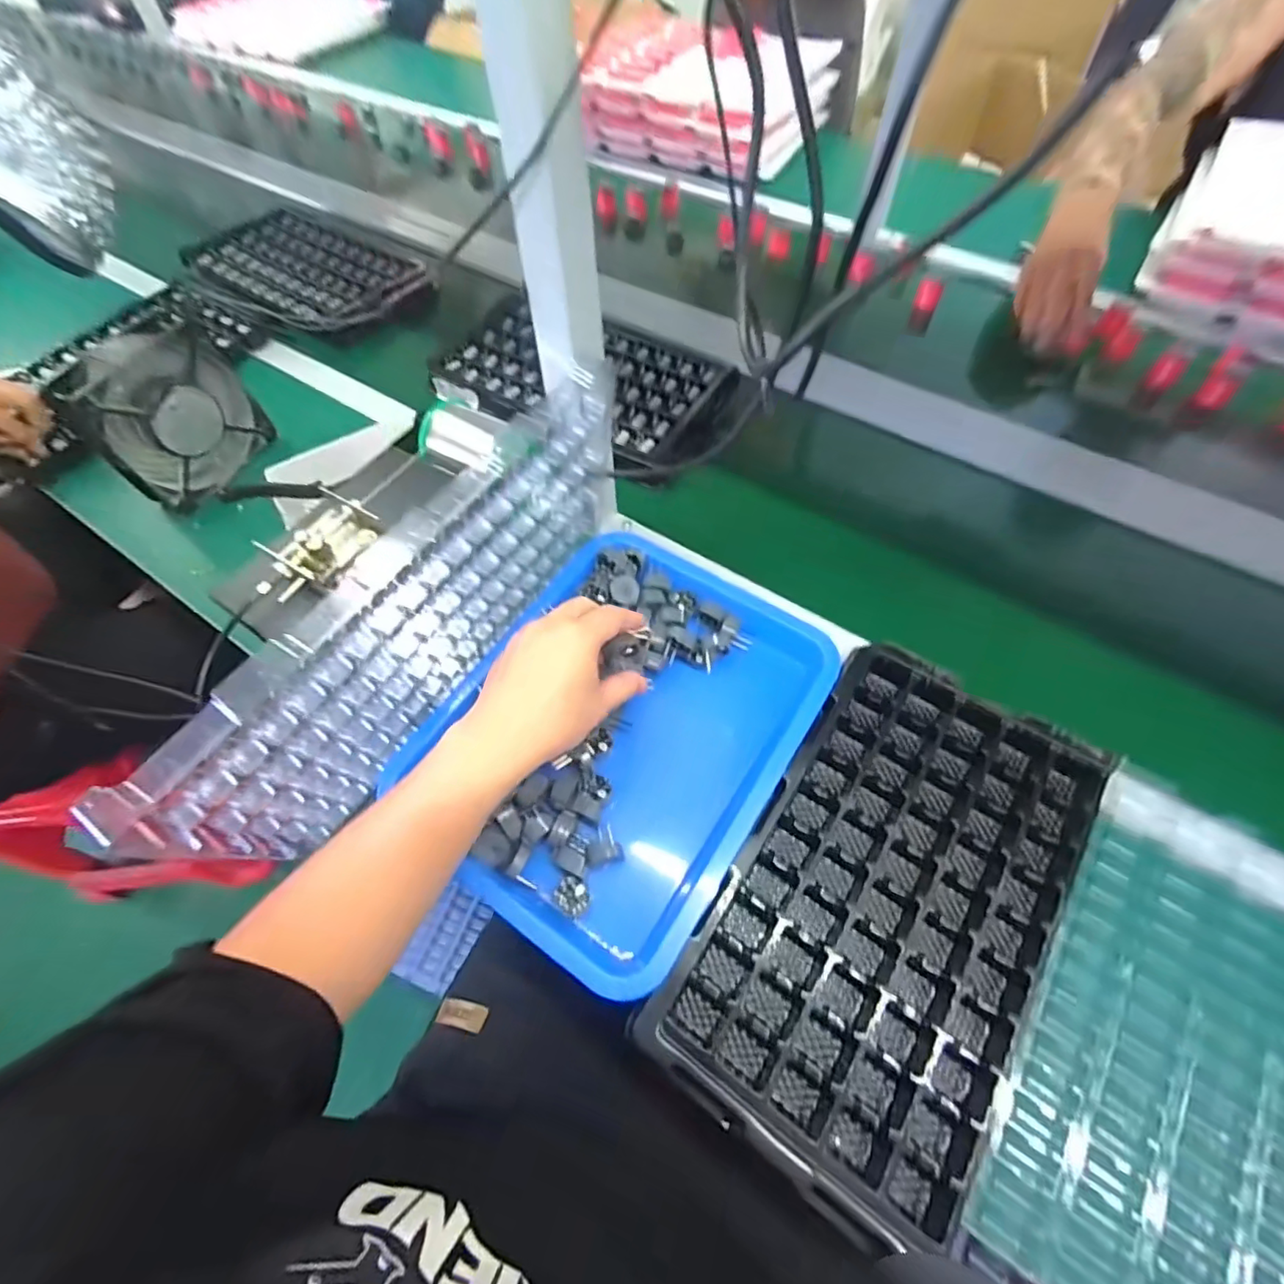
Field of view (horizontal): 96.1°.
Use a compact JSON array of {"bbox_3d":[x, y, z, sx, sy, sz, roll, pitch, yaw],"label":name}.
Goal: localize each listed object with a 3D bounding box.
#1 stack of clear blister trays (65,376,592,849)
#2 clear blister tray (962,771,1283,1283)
[{"bbox_3d":[-0.145,-0.005,0.413,0.044,0.235,0.391,29,64,17],"label":"stack of clear blister trays"},{"bbox_3d":[0.371,0.274,0.363,0.220,0.027,0.328,35,67,18],"label":"clear blister tray"}]

